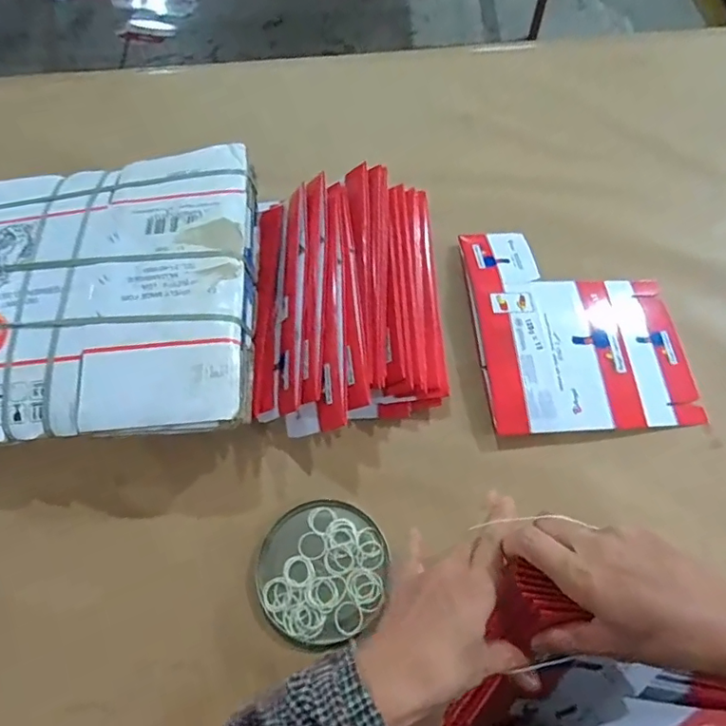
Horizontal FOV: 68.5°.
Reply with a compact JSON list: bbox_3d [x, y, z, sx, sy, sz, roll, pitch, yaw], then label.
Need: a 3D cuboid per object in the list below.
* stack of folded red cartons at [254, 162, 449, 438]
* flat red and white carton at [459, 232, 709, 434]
[{"bbox_3d":[-0.023,-0.096,0.776,0.265,0.114,0.379,-4,64,1],"label":"stack of folded red cartons"},{"bbox_3d":[0.312,-0.063,0.792,0.298,0.040,0.347,-5,64,0],"label":"flat red and white carton"}]

